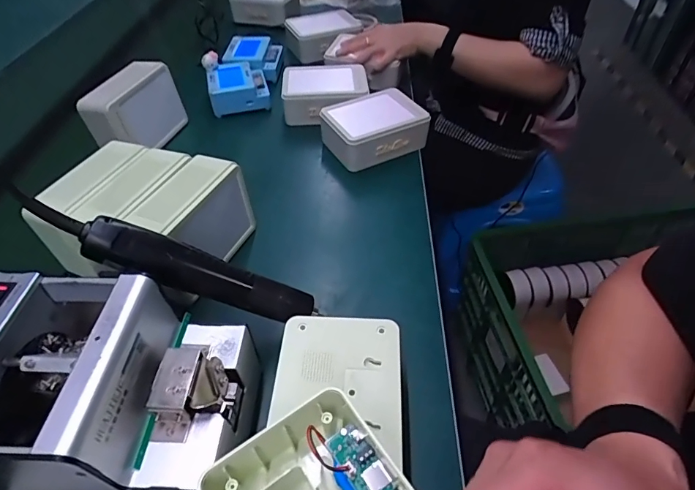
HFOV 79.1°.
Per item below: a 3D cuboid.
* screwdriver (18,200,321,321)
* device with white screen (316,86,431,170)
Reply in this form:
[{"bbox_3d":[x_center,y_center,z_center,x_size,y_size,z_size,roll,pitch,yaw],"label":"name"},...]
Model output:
[{"bbox_3d":[-0.137,0.020,0.359,0.235,0.030,0.033,24,42,-23],"label":"screwdriver"},{"bbox_3d":[0.036,-0.181,0.648,0.138,0.055,0.120,-20,49,-14],"label":"device with white screen"}]

